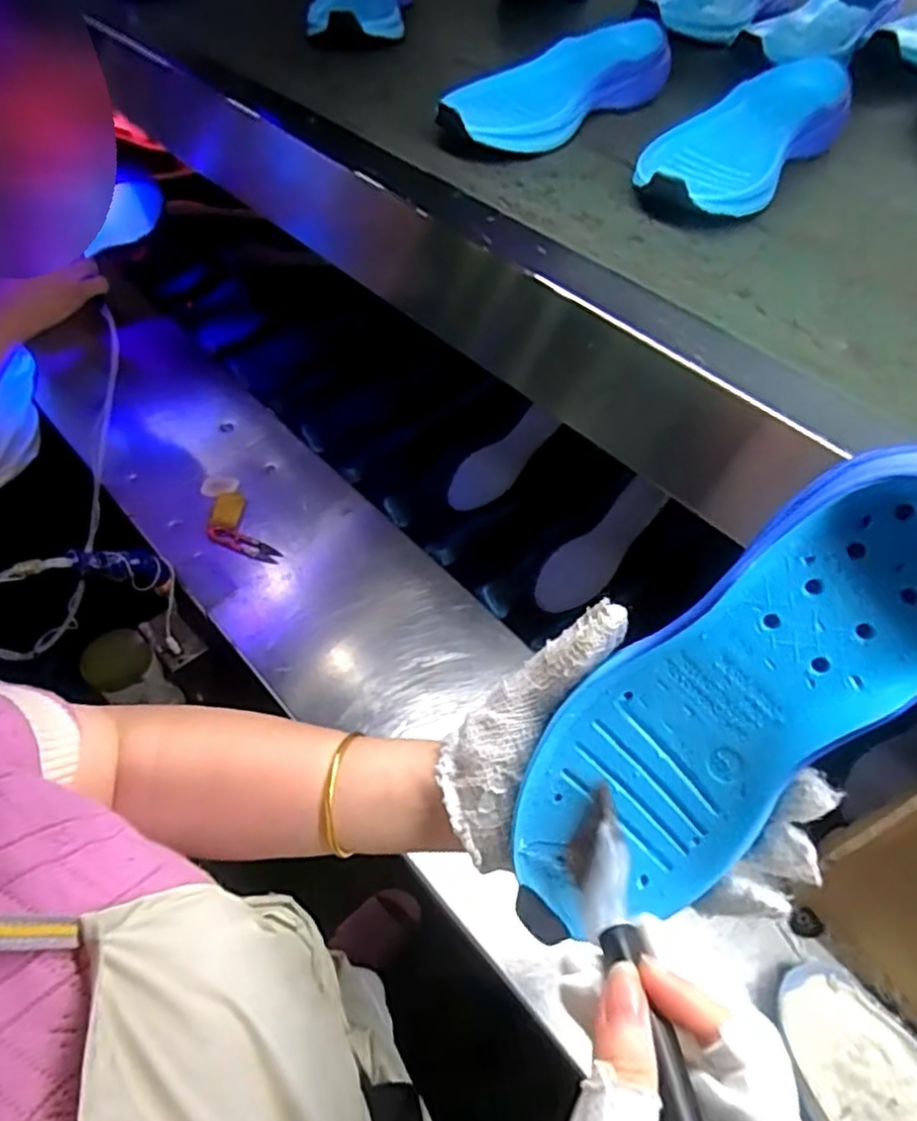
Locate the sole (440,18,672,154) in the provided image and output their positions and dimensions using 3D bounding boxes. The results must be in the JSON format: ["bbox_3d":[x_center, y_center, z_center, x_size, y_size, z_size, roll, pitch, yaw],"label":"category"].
[{"bbox_3d":[0.076,-0.386,0.553,0.211,0.042,0.083,-37,63,-26],"label":"sole"}]

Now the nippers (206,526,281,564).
[{"bbox_3d":[-0.262,-0.020,0.835,0.104,0.007,0.026,23,56,14],"label":"nippers"}]

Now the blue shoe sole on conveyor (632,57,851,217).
[{"bbox_3d":[0.208,-0.308,0.500,0.092,0.043,0.241,33,59,21],"label":"blue shoe sole on conveyor"}]

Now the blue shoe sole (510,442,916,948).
[{"bbox_3d":[0.101,0.059,0.266,0.032,0.237,0.078,6,39,-51],"label":"blue shoe sole"}]

